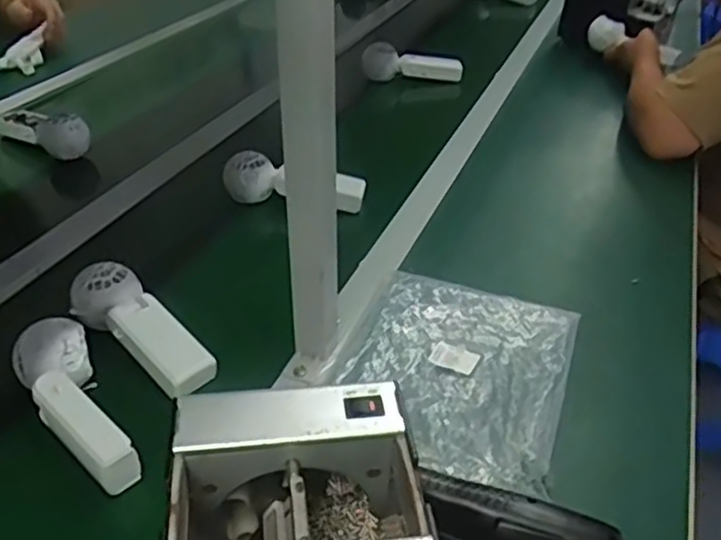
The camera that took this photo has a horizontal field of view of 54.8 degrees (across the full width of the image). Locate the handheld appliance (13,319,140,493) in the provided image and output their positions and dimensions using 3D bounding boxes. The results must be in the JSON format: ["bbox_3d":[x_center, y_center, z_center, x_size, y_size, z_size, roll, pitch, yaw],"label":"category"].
[{"bbox_3d":[-0.222,0.109,0.538,0.053,0.054,0.166,-17,43,-28],"label":"handheld appliance"}]

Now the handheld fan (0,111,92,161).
[{"bbox_3d":[-0.448,-0.201,0.977,0.183,0.054,0.058,28,42,26],"label":"handheld fan"}]

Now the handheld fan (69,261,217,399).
[{"bbox_3d":[-0.194,0.053,0.623,0.159,0.050,0.054,31,44,29],"label":"handheld fan"}]

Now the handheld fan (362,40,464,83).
[{"bbox_3d":[0.096,-0.375,1.260,0.183,0.058,0.046,8,37,2],"label":"handheld fan"}]

